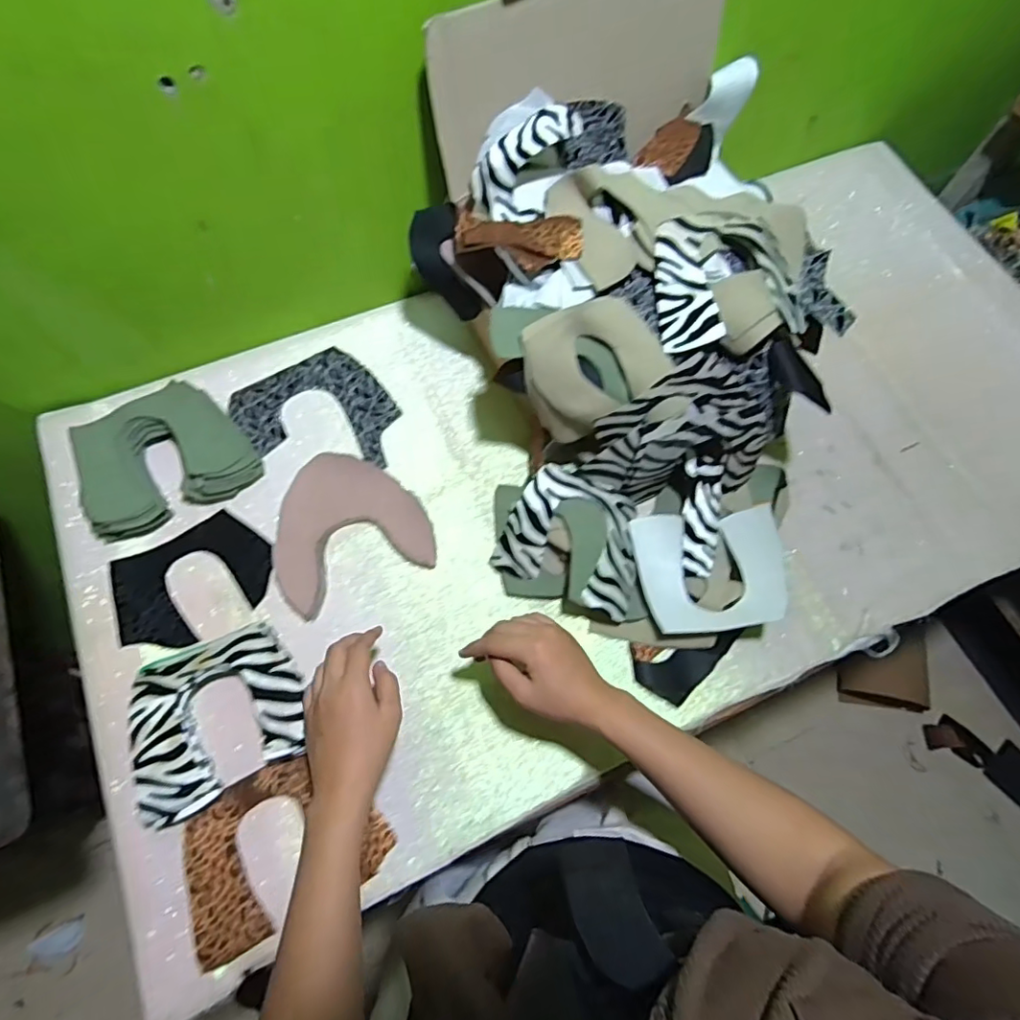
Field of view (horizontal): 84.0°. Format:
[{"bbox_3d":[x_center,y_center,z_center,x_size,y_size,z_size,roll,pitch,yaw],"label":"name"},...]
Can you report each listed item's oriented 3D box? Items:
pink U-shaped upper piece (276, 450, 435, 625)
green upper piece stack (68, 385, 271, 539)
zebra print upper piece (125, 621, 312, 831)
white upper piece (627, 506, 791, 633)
[{"bbox_3d":[-0.179,0.012,0.613,0.161,0.010,0.163,-24,72,-10],"label":"pink U-shaped upper piece"},{"bbox_3d":[-0.378,-0.054,0.612,0.171,0.047,0.139,-34,74,-13],"label":"green upper piece stack"},{"bbox_3d":[-0.265,0.190,0.524,0.142,0.043,0.141,-18,71,-8],"label":"zebra print upper piece"},{"bbox_3d":[0.200,0.059,0.568,0.137,0.020,0.119,-6,70,4],"label":"white upper piece"}]

